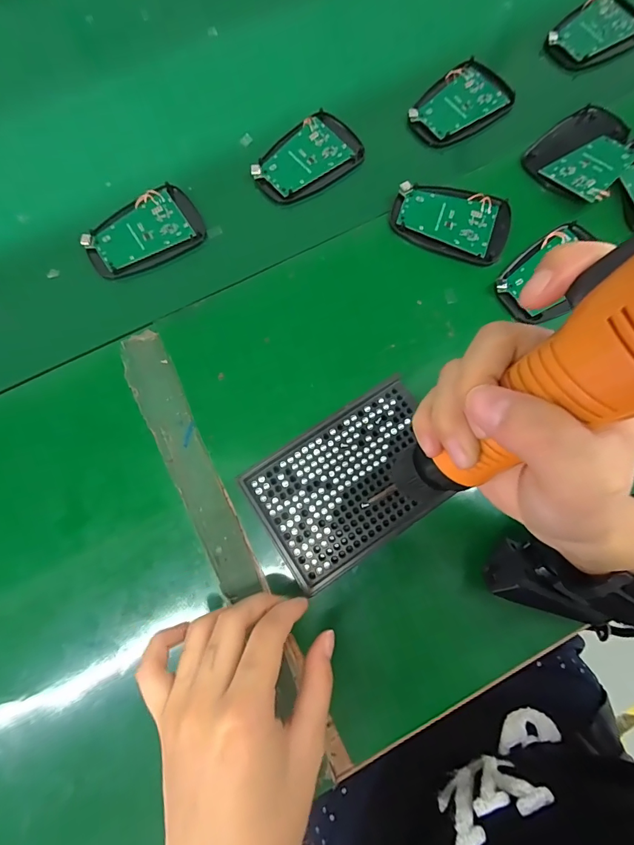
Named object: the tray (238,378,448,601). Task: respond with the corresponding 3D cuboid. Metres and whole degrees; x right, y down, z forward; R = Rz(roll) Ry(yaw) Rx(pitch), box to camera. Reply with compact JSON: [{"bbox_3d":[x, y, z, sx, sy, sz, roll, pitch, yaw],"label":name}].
[{"bbox_3d":[0.025,0.040,0.277,0.131,0.025,0.091,-33,78,-7],"label":"tray"}]

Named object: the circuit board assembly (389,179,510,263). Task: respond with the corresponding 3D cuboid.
[{"bbox_3d":[0.112,-0.169,0.332,0.097,0.006,0.065,20,77,5],"label":"circuit board assembly"}]

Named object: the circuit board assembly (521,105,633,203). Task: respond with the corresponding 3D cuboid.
[{"bbox_3d":[0.231,-0.232,0.337,0.100,0.016,0.074,-44,80,-9],"label":"circuit board assembly"}]

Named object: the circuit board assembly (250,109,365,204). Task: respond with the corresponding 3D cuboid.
[{"bbox_3d":[-0.010,-0.235,0.351,0.097,0.008,0.061,-39,79,-9],"label":"circuit board assembly"}]

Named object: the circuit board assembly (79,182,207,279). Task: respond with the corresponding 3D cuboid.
[{"bbox_3d":[-0.148,-0.163,0.336,0.096,0.007,0.061,-26,77,-6],"label":"circuit board assembly"}]

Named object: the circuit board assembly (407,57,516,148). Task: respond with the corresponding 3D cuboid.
[{"bbox_3d":[0.134,-0.291,0.366,0.093,0.016,0.064,-44,80,-9],"label":"circuit board assembly"}]

